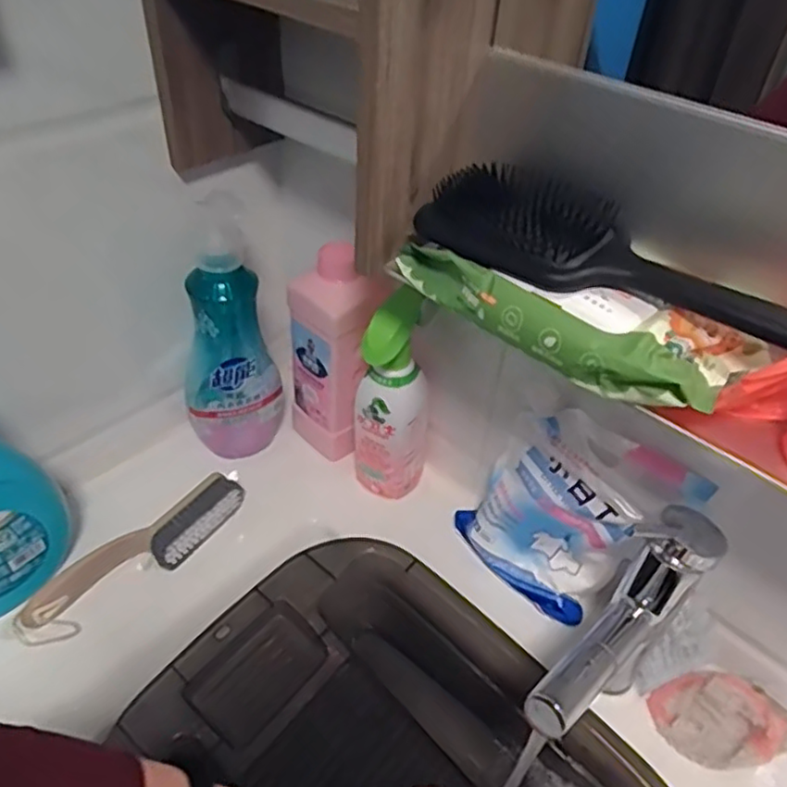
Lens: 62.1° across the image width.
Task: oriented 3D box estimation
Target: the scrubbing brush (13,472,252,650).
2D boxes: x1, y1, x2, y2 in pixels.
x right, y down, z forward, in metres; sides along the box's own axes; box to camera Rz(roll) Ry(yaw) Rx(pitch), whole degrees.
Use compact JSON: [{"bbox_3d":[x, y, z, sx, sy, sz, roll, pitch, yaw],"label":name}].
[{"bbox_3d":[-0.237,0.153,0.611,0.048,0.046,0.219,35,50,30],"label":"scrubbing brush"}]

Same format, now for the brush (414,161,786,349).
[{"bbox_3d":[0.127,-0.086,0.416,0.231,0.040,0.099,35,50,29],"label":"brush"}]

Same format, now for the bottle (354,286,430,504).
[{"bbox_3d":[0.001,0.010,0.636,0.073,0.229,0.062,7,42,2],"label":"bottle"}]

